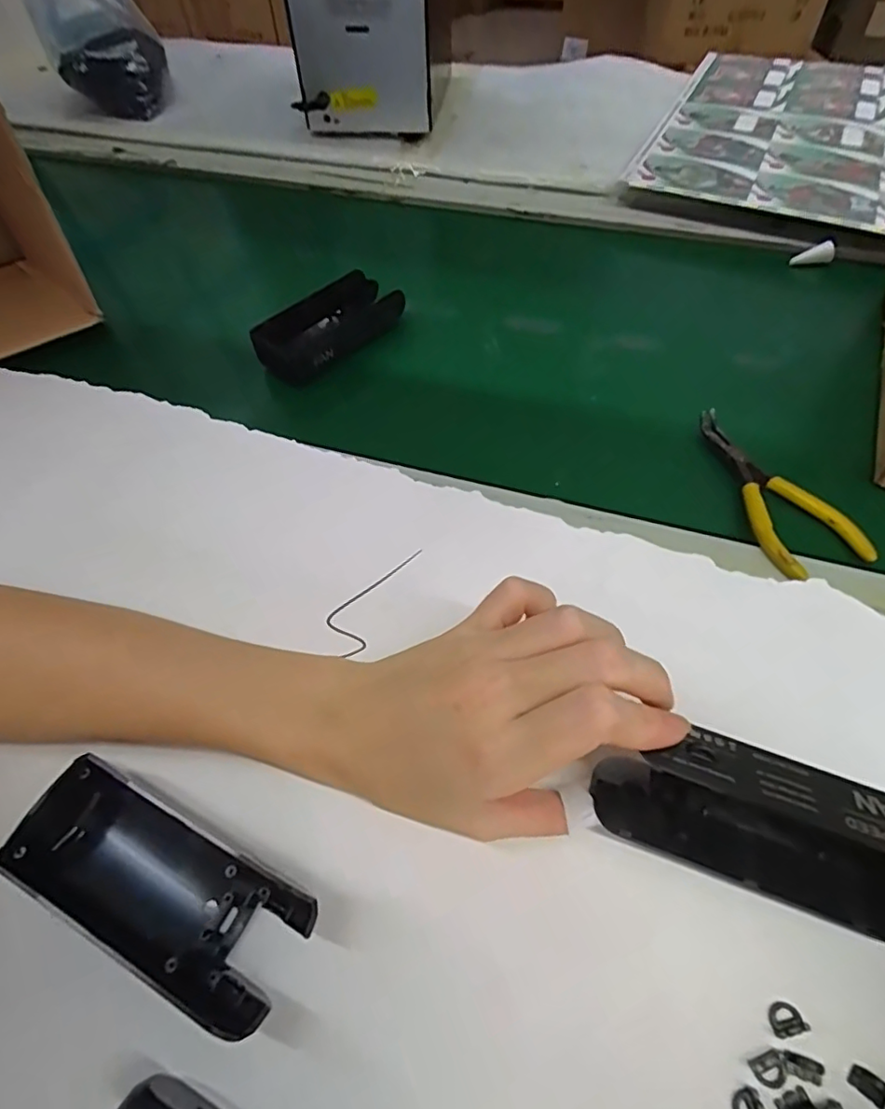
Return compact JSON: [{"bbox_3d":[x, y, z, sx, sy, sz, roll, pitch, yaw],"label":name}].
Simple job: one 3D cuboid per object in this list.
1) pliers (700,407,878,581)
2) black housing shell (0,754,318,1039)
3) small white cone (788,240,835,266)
[{"bbox_3d":[0.180,-0.039,0.316,0.053,0.007,0.116,-16,58,-8],"label":"pliers"},{"bbox_3d":[-0.102,0.120,0.205,0.108,0.026,0.042,23,60,16],"label":"black housing shell"},{"bbox_3d":[0.288,-0.232,0.442,0.031,0.010,0.012,-12,57,12],"label":"small white cone"}]

